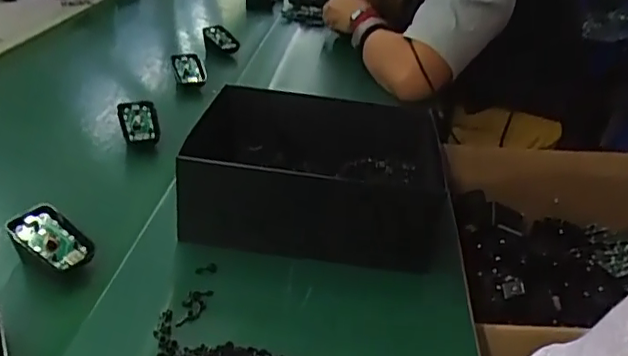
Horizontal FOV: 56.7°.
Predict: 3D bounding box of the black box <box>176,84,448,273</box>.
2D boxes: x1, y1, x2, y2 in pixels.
[{"bbox_3d":[-0.009,-0.012,0.601,0.245,0.098,0.221,1,29,-4],"label":"black box"}]

